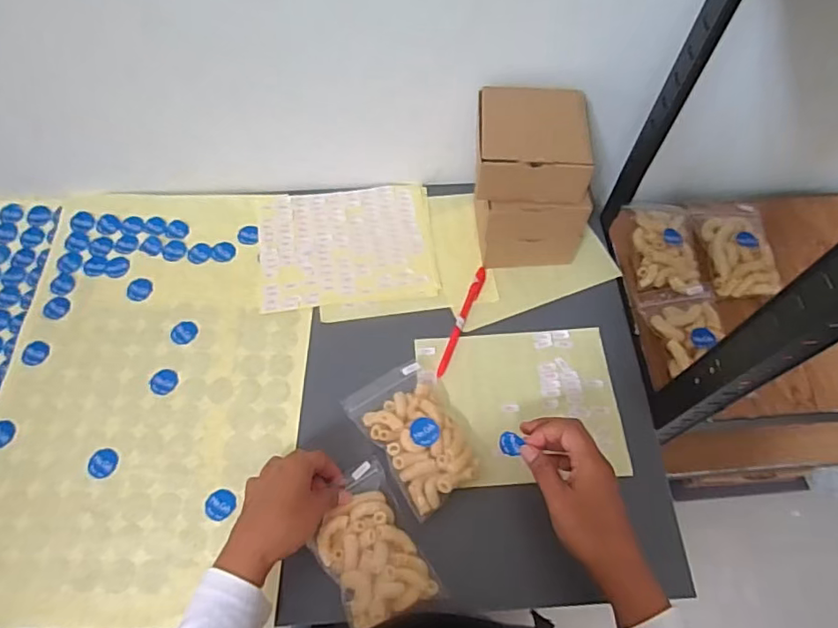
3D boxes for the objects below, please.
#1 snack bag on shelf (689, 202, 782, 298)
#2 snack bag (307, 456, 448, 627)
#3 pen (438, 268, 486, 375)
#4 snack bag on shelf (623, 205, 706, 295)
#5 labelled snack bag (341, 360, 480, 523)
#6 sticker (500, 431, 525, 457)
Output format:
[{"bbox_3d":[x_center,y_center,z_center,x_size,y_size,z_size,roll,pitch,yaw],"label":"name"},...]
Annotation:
[{"bbox_3d":[0.390,-0.084,0.674,0.081,0.021,0.133,-3,63,-3],"label":"snack bag on shelf"},{"bbox_3d":[-0.045,0.211,0.495,0.084,0.023,0.132,-26,66,-14],"label":"snack bag"},{"bbox_3d":[0.049,0.007,0.618,0.013,0.006,0.143,20,64,9],"label":"pen"},{"bbox_3d":[0.304,-0.088,0.670,0.079,0.022,0.135,1,63,-1],"label":"snack bag on shelf"},{"bbox_3d":[0.000,0.115,0.548,0.094,0.031,0.140,-32,68,-16],"label":"labelled snack bag"},{"bbox_3d":[0.083,0.117,0.495,0.020,0.004,0.020,-3,77,15],"label":"sticker"}]

